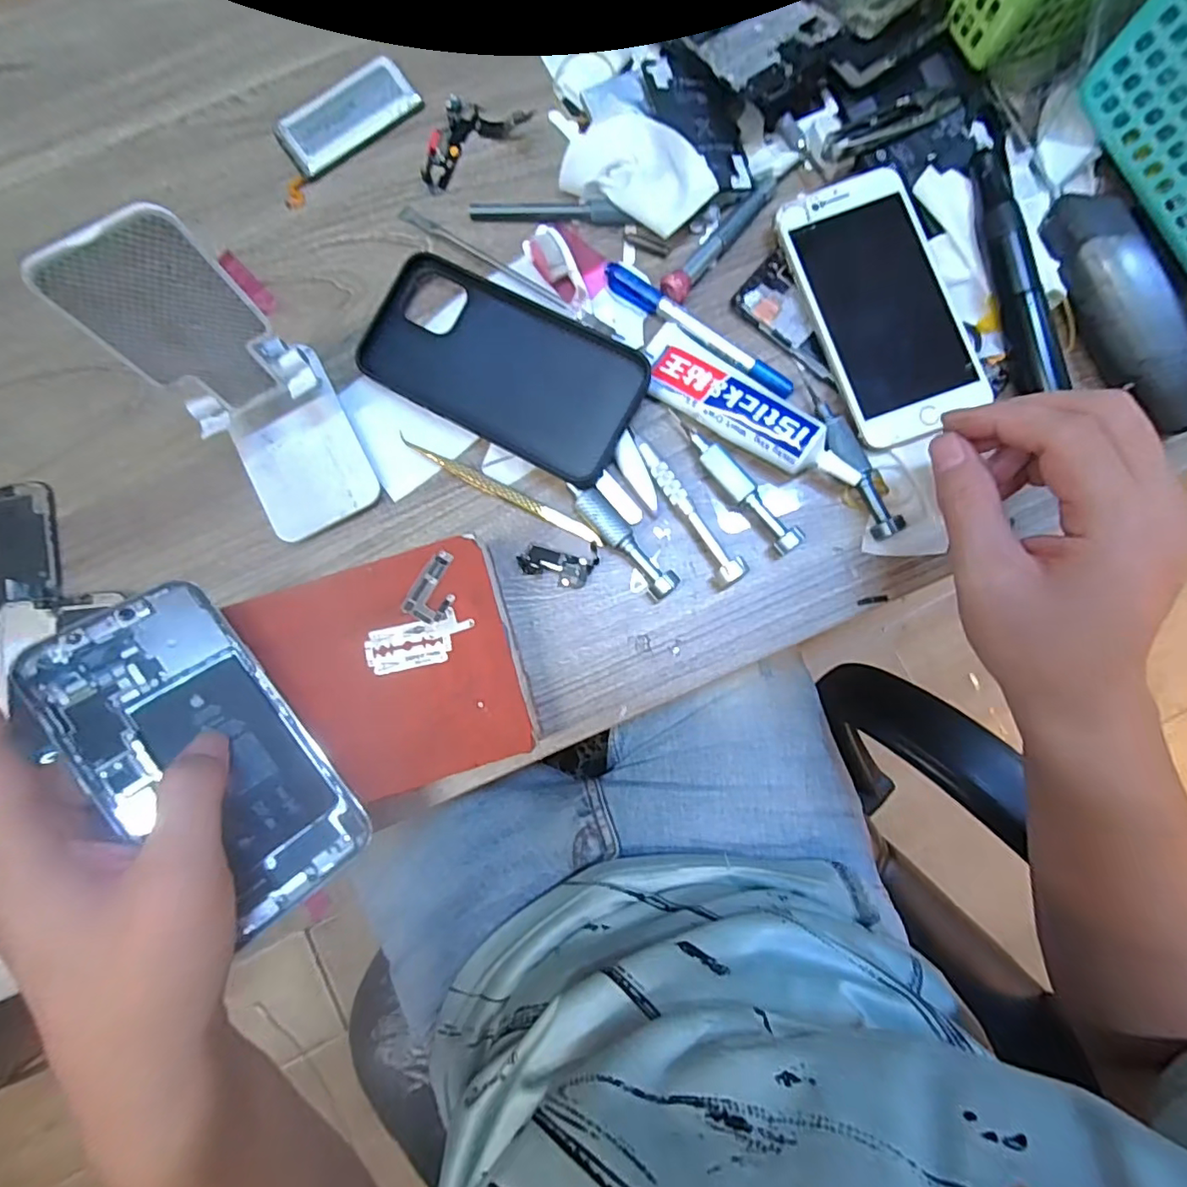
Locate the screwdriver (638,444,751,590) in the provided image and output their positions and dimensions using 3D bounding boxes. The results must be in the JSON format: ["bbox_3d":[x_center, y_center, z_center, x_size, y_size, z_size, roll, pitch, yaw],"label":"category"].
[{"bbox_3d":[0.054,-0.046,0.317,0.017,0.017,0.094,-32,85,-1],"label":"screwdriver"}]

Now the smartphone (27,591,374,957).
[{"bbox_3d":[-0.178,0.073,0.253,0.075,0.007,0.157,-36,89,-28],"label":"smartphone"}]

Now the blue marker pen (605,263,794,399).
[{"bbox_3d":[0.061,-0.154,0.330,0.129,0.008,0.013,38,87,4],"label":"blue marker pen"}]

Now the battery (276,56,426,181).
[{"bbox_3d":[-0.157,-0.302,0.354,0.088,0.007,0.045,-33,85,-1],"label":"battery"}]

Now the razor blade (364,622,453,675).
[{"bbox_3d":[-0.093,0.027,0.279,0.041,0.004,0.022,-12,84,0],"label":"razor blade"}]

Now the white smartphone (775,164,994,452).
[{"bbox_3d":[0.167,-0.165,0.324,0.078,0.012,0.155,-20,85,0],"label":"white smartphone"}]

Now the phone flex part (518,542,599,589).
[{"bbox_3d":[-0.020,-0.015,0.319,0.045,0.010,0.025,-5,85,1],"label":"phone flex part"}]

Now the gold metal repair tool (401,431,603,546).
[{"bbox_3d":[-0.054,-0.059,0.326,0.127,0.009,0.009,26,86,3],"label":"gold metal repair tool"}]

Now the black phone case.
[{"bbox_3d":[-0.052,-0.133,0.324,0.161,0.020,0.083,29,86,4],"label":"black phone case"}]

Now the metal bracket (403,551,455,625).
[{"bbox_3d":[-0.079,-0.003,0.283,0.021,0.004,0.035,27,85,4],"label":"metal bracket"}]

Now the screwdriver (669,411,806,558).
[{"bbox_3d":[0.079,-0.063,0.318,0.018,0.016,0.103,-42,85,-2],"label":"screwdriver"}]

